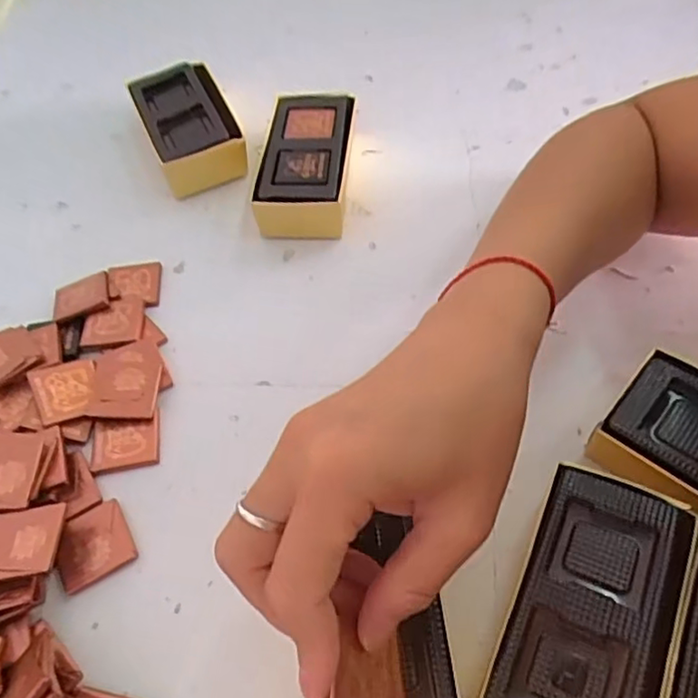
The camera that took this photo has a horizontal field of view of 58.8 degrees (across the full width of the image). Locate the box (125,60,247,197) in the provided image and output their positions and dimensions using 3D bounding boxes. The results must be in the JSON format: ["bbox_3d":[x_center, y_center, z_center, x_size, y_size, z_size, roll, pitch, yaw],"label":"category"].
[{"bbox_3d":[-0.116,-0.162,0.451,0.059,0.036,0.120,-22,55,-11],"label":"box"}]

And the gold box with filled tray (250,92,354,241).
[{"bbox_3d":[-0.027,-0.124,0.416,0.055,0.037,0.111,1,54,6],"label":"gold box with filled tray"}]

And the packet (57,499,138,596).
[{"bbox_3d":[-0.121,0.091,0.292,0.033,0.005,0.036,-27,56,-14],"label":"packet"}]

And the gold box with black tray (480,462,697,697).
[{"bbox_3d":[0.093,0.110,0.247,0.056,0.034,0.113,21,58,19],"label":"gold box with black tray"}]

